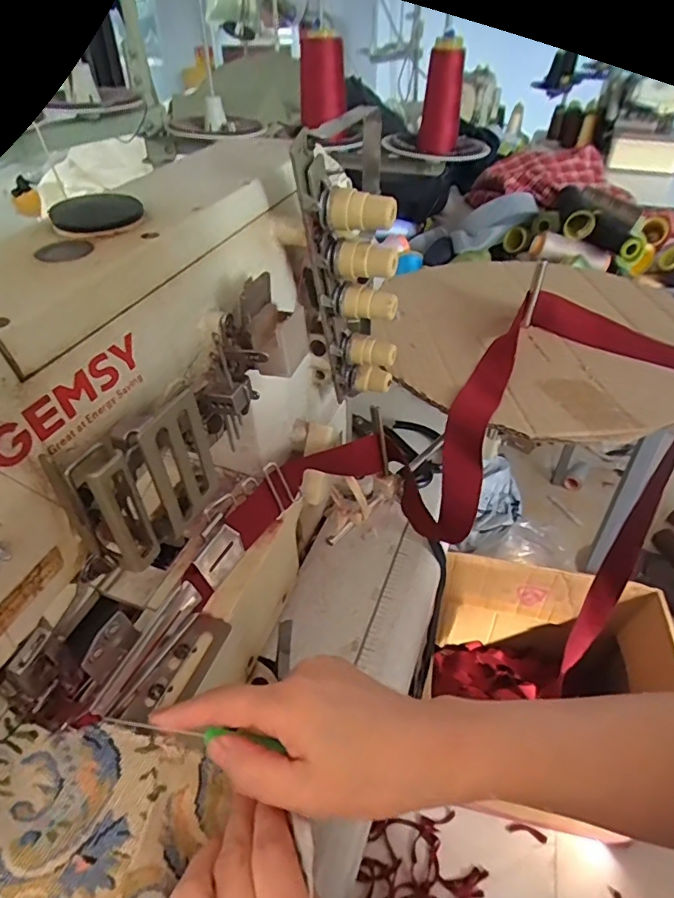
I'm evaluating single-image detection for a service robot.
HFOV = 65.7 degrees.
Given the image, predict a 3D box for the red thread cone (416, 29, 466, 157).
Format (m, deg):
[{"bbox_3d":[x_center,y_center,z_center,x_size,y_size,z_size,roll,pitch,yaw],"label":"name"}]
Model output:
[{"bbox_3d":[0.119,-0.402,0.597,0.043,0.113,0.050,4,40,5],"label":"red thread cone"}]

